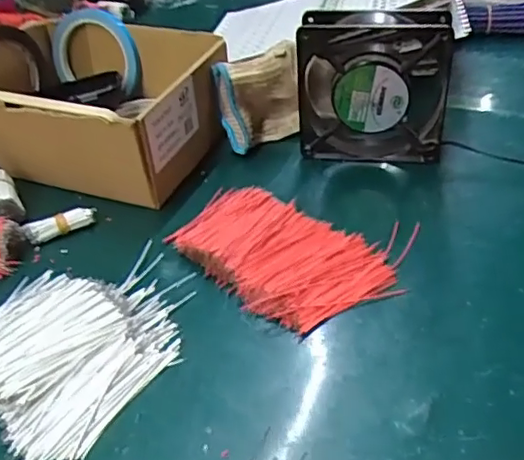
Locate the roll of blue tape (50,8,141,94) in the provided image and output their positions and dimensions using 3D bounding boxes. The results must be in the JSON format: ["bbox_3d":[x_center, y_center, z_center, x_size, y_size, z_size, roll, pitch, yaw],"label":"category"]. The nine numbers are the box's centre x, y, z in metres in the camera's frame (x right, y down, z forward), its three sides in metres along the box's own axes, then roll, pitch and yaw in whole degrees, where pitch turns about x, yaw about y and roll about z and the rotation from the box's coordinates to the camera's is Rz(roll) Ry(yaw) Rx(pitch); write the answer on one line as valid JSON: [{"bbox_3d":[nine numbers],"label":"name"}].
[{"bbox_3d":[-0.172,-0.181,0.592,0.090,0.089,0.018,4,39,12],"label":"roll of blue tape"}]

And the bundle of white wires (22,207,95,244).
[{"bbox_3d":[-0.156,-0.004,0.458,0.052,0.013,0.015,-22,41,-20],"label":"bundle of white wires"}]

